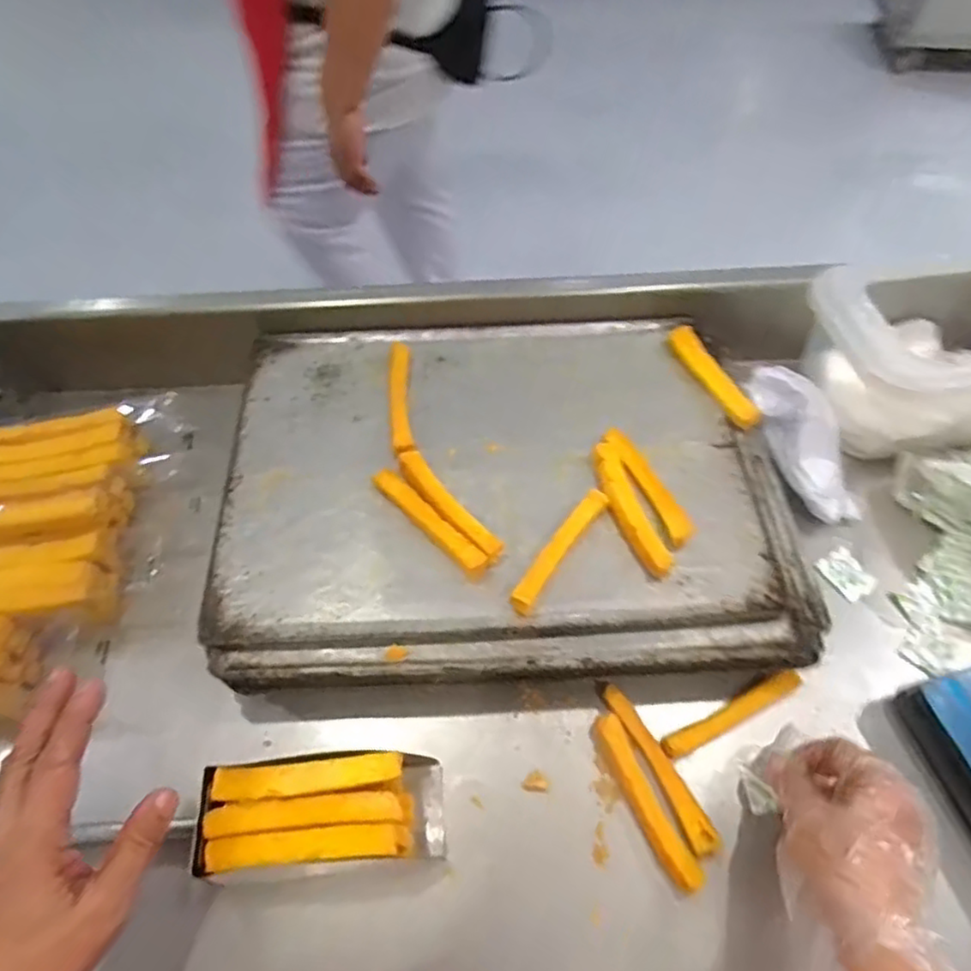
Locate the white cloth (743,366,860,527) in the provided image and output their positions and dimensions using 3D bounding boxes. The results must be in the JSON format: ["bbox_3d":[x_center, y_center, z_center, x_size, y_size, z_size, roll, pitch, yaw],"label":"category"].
[{"bbox_3d":[0.303,-0.042,0.628,0.074,0.041,0.159,-15,75,-8],"label":"white cloth"}]

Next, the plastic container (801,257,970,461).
[{"bbox_3d":[0.431,-0.132,0.647,0.232,0.130,0.157,-5,57,-2],"label":"plastic container"}]

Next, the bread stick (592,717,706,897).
[{"bbox_3d":[0.116,0.231,0.495,0.021,0.021,0.126,-23,59,-13],"label":"bread stick"}]

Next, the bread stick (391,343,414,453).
[{"bbox_3d":[-0.079,-0.083,0.628,0.019,0.016,0.127,-5,57,-2],"label":"bread stick"}]

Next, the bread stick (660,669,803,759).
[{"bbox_3d":[0.190,0.178,0.518,0.119,0.015,0.020,-24,59,-14],"label":"bread stick"}]

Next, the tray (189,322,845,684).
[{"bbox_3d":[0.016,-0.014,0.596,0.468,0.034,0.357,-2,57,0],"label":"tray"}]

